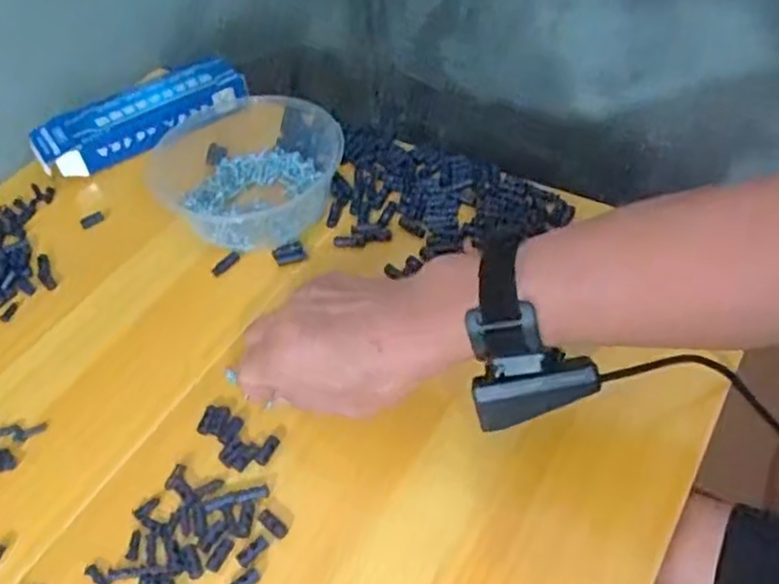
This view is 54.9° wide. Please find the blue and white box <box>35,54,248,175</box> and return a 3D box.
[{"bbox_3d":[-0.213,-0.152,0.644,0.182,0.034,0.055,-24,52,-15],"label":"blue and white box"}]

